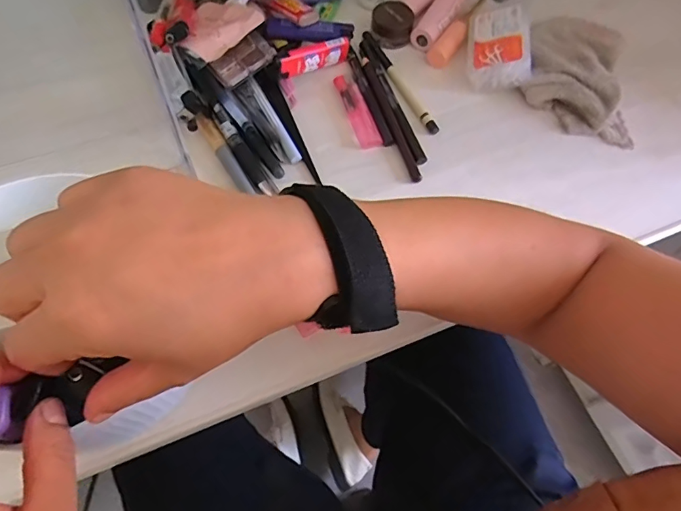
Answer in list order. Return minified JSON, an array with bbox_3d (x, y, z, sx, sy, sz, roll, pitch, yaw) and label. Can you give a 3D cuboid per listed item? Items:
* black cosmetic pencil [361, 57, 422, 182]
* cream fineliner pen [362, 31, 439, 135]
[{"bbox_3d":[0.043,-0.118,0.407,0.011,0.006,0.129,-15,65,-11],"label":"black cosmetic pencil"},{"bbox_3d":[0.051,-0.156,0.429,0.013,0.007,0.125,-24,67,-15],"label":"cream fineliner pen"}]

